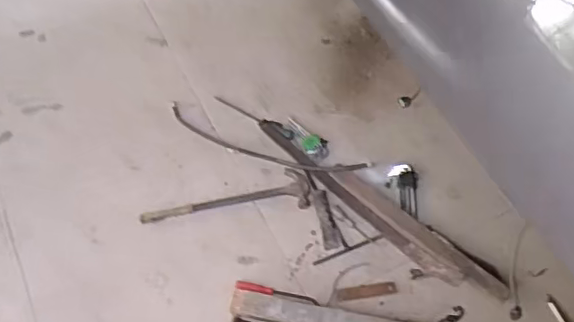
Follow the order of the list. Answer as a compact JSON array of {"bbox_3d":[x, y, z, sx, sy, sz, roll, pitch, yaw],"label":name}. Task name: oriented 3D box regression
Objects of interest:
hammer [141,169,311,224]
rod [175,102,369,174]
[{"bbox_3d":[-0.162,0.091,1.577,0.449,0.027,0.121,-5,56,-4],"label":"hammer"},{"bbox_3d":[-0.069,-0.044,1.688,0.627,0.025,0.098,18,58,12],"label":"rod"}]

